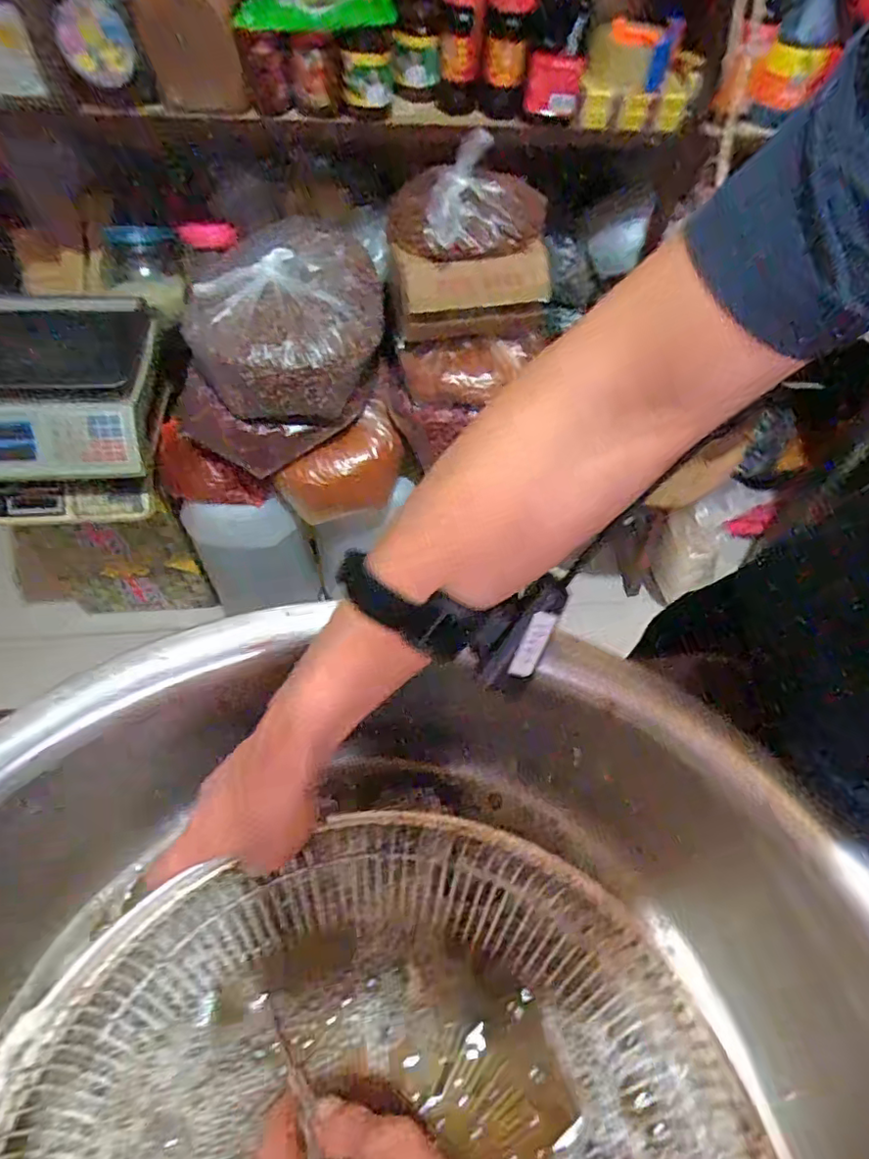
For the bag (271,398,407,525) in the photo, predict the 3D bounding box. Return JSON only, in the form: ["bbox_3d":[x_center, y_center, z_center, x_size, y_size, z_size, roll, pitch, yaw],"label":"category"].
[{"bbox_3d":[-0.162,-0.180,1.056,0.215,0.190,0.065,-25,62,-18],"label":"bag"}]

